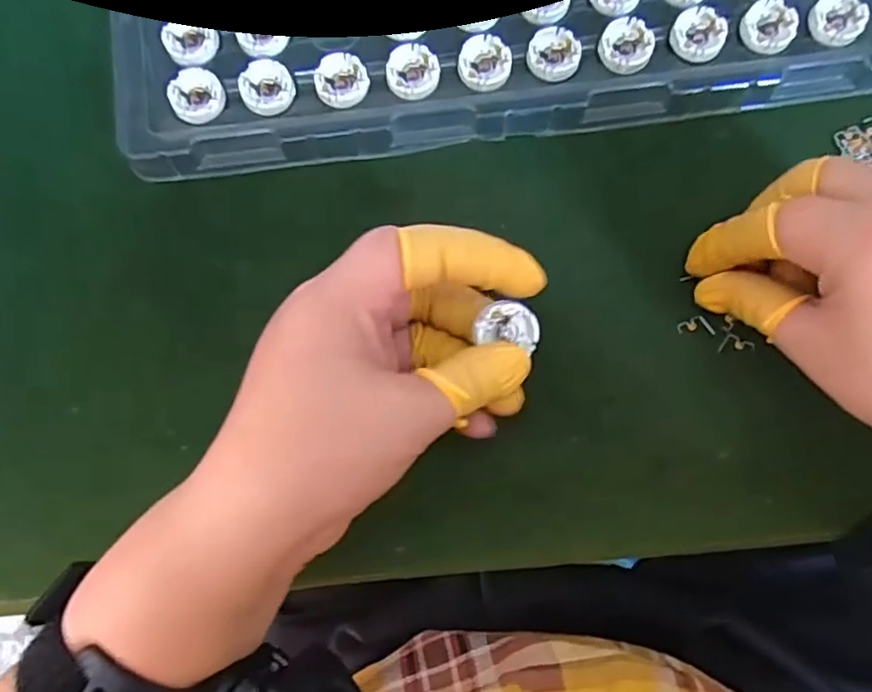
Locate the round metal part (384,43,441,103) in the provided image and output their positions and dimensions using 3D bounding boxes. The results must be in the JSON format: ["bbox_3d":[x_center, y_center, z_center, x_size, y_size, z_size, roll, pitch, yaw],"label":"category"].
[{"bbox_3d":[-0.010,-0.120,0.272,0.023,0.004,0.024,-9,79,-1],"label":"round metal part"}]

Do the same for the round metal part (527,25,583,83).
[{"bbox_3d":[0.052,-0.128,0.273,0.023,0.004,0.024,0,79,1],"label":"round metal part"}]

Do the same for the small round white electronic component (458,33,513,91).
[{"bbox_3d":[0.021,-0.124,0.272,0.022,0.005,0.024,0,79,1],"label":"small round white electronic component"}]

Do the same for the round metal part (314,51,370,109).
[{"bbox_3d":[-0.041,-0.116,0.270,0.023,0.004,0.024,0,79,1],"label":"round metal part"}]

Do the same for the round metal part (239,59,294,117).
[{"bbox_3d":[-0.073,-0.112,0.270,0.023,0.004,0.025,0,79,1],"label":"round metal part"}]

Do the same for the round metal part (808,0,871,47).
[{"bbox_3d":[0.178,-0.144,0.275,0.024,0.005,0.023,0,79,1],"label":"round metal part"}]

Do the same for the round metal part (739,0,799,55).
[{"bbox_3d":[0.147,-0.141,0.275,0.024,0.004,0.023,0,79,1],"label":"round metal part"}]

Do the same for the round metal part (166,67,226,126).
[{"bbox_3d":[-0.104,-0.109,0.270,0.023,0.004,0.026,-11,79,-1],"label":"round metal part"}]

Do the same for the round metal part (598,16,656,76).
[{"bbox_3d":[0.084,-0.131,0.273,0.024,0.004,0.023,0,79,1],"label":"round metal part"}]

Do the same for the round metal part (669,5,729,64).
[{"bbox_3d":[0.116,-0.137,0.273,0.024,0.004,0.024,0,79,1],"label":"round metal part"}]

